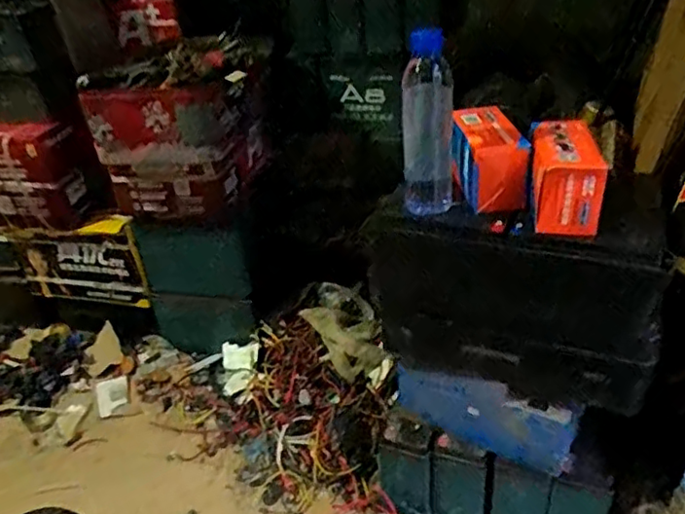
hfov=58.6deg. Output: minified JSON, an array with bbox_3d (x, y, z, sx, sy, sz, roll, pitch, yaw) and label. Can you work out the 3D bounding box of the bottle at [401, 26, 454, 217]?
[{"bbox_3d":[0.098,-0.146,0.689,0.063,0.202,0.047,-1,31,6],"label":"bottle"}]

